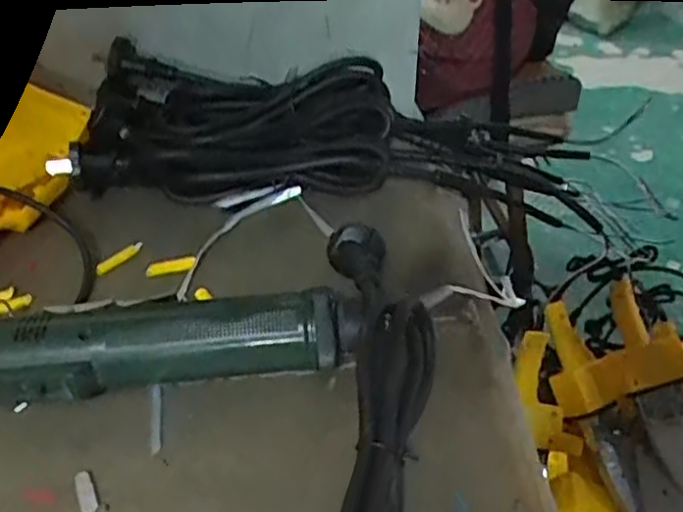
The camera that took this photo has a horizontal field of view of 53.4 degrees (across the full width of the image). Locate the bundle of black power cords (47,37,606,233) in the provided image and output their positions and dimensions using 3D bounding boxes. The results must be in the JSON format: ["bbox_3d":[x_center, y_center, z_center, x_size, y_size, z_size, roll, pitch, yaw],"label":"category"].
[{"bbox_3d":[0.006,-0.094,0.516,0.393,0.084,0.127,3,38,-15],"label":"bundle of black power cords"}]

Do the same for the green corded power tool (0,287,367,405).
[{"bbox_3d":[-0.086,0.047,0.346,0.189,0.042,0.046,-3,40,-1],"label":"green corded power tool"}]

